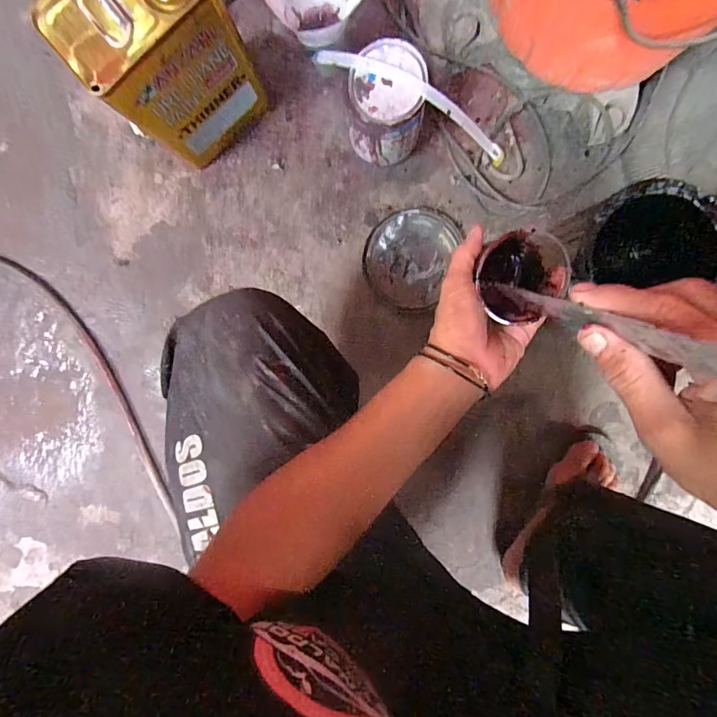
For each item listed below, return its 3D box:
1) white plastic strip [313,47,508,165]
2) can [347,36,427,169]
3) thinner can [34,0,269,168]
[{"bbox_3d":[0.089,-0.322,0.552,0.293,0.076,0.023,19,99,-21],"label":"white plastic strip"},{"bbox_3d":[0.037,-0.331,0.578,0.102,0.132,0.107,11,98,0],"label":"can"},{"bbox_3d":[-0.219,-0.348,0.523,0.156,0.251,0.103,-41,91,5],"label":"thinner can"}]

